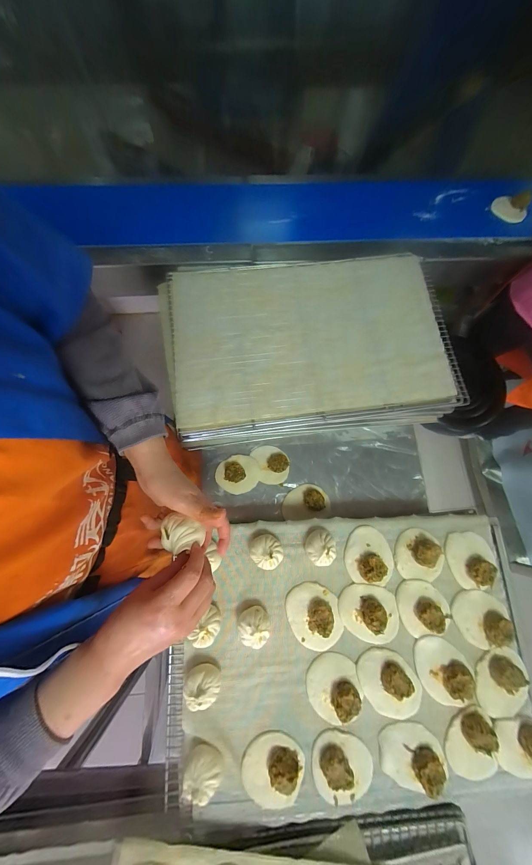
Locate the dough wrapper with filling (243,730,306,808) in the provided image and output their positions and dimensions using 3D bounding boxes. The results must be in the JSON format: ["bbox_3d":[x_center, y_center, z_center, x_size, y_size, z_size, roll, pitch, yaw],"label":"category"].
[{"bbox_3d":[0.008,0.516,0.411,0.085,0.031,0.092,0,75,-1],"label":"dough wrapper with filling"}]

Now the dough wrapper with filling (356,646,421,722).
[{"bbox_3d":[0.204,0.410,0.444,0.083,0.027,0.106,-37,79,-10],"label":"dough wrapper with filling"}]

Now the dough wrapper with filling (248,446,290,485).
[{"bbox_3d":[0.012,0.068,0.605,0.072,0.025,0.088,-17,76,-6],"label":"dough wrapper with filling"}]

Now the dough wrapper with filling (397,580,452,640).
[{"bbox_3d":[0.278,0.303,0.472,0.087,0.028,0.087,-10,75,-4],"label":"dough wrapper with filling"}]

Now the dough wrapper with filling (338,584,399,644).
[{"bbox_3d":[0.180,0.310,0.465,0.103,0.030,0.087,9,75,1],"label":"dough wrapper with filling"}]

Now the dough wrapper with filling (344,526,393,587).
[{"bbox_3d":[0.188,0.220,0.489,0.084,0.033,0.095,7,75,0],"label":"dough wrapper with filling"}]

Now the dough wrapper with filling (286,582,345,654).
[{"bbox_3d":[0.084,0.314,0.464,0.088,0.027,0.100,-8,75,-4],"label":"dough wrapper with filling"}]

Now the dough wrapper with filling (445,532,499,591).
[{"bbox_3d":[0.375,0.233,0.500,0.091,0.025,0.094,0,75,-1],"label":"dough wrapper with filling"}]

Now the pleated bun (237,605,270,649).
[{"bbox_3d":[-0.020,0.318,0.451,0.051,0.046,0.054,-3,75,-2],"label":"pleated bun"}]

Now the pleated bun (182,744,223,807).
[{"bbox_3d":[-0.092,0.502,0.410,0.053,0.042,0.050,0,75,-1],"label":"pleated bun"}]

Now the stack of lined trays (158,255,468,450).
[{"bbox_3d":[0.091,-0.198,0.641,0.609,0.092,0.404,-6,78,-3],"label":"stack of lined trays"}]

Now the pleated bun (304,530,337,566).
[{"bbox_3d":[0.096,0.204,0.485,0.050,0.040,0.054,0,75,-1],"label":"pleated bun"}]

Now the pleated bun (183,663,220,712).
[{"bbox_3d":[-0.101,0.398,0.430,0.054,0.047,0.052,17,75,3],"label":"pleated bun"}]

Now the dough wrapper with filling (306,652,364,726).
[{"bbox_3d":[0.111,0.410,0.438,0.086,0.029,0.084,0,75,-1],"label":"dough wrapper with filling"}]

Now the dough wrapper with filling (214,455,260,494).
[{"bbox_3d":[-0.061,0.089,0.596,0.093,0.029,0.081,3,75,0],"label":"dough wrapper with filling"}]

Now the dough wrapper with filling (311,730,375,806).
[{"bbox_3d":[0.117,0.516,0.413,0.090,0.027,0.085,17,75,3],"label":"dough wrapper with filling"}]

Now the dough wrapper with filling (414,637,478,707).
[{"bbox_3d":[0.295,0.394,0.449,0.106,0.027,0.083,41,78,9],"label":"dough wrapper with filling"}]

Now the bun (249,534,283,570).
[{"bbox_3d":[0.001,0.209,0.482,0.058,0.040,0.052,36,77,8],"label":"bun"}]

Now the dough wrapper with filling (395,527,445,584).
[{"bbox_3d":[0.279,0.220,0.493,0.080,0.031,0.085,0,75,-1],"label":"dough wrapper with filling"}]

